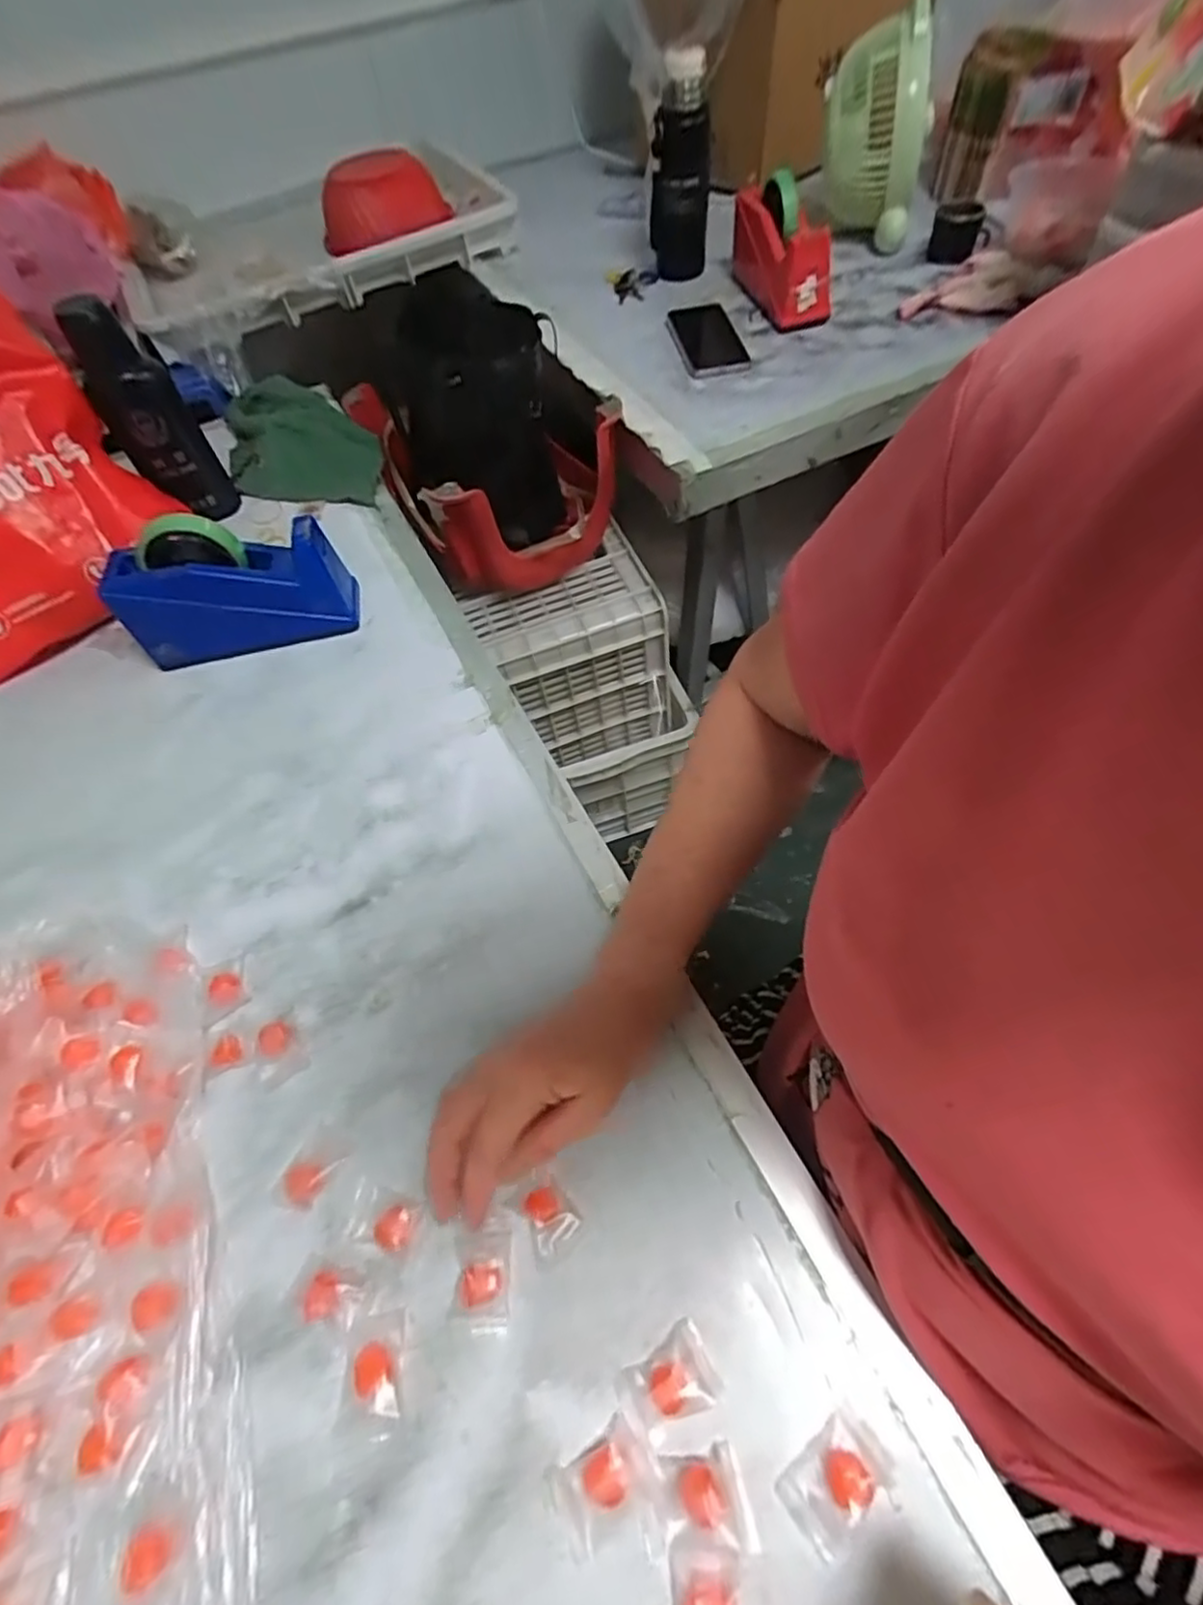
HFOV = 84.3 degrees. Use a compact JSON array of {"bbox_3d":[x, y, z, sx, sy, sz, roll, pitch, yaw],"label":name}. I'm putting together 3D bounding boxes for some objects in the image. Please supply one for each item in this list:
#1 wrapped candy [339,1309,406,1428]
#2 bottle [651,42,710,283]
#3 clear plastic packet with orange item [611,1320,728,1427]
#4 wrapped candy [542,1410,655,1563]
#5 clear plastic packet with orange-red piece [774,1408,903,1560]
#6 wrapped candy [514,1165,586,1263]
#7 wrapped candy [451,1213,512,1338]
[{"bbox_3d":[-0.123,0.301,0.353,0.029,0.018,0.045,-10,57,-1],"label":"wrapped candy"},{"bbox_3d":[0.110,-0.863,0.918,0.077,0.238,0.094,2,57,6],"label":"bottle"},{"bbox_3d":[0.034,0.295,0.338,0.049,0.014,0.033,-28,59,-13],"label":"clear plastic packet with orange item"},{"bbox_3d":[-0.002,0.329,0.319,0.050,0.016,0.033,-30,60,-14],"label":"wrapped candy"},{"bbox_3d":[0.113,0.322,0.313,0.052,0.012,0.037,-34,61,-16],"label":"clear plastic packet with orange-red piece"},{"bbox_3d":[-0.032,0.236,0.384,0.030,0.015,0.042,-27,59,-12],"label":"wrapped candy"},{"bbox_3d":[-0.067,0.264,0.371,0.031,0.011,0.054,-7,57,0],"label":"wrapped candy"}]

